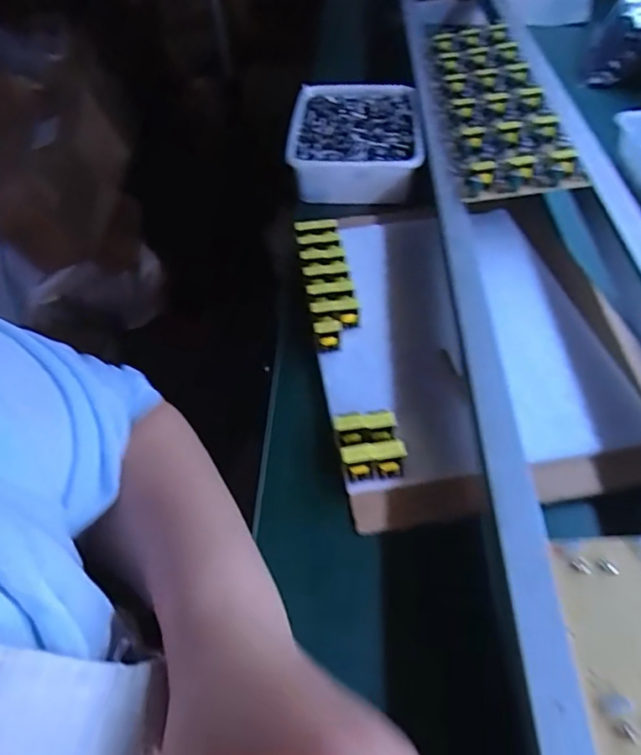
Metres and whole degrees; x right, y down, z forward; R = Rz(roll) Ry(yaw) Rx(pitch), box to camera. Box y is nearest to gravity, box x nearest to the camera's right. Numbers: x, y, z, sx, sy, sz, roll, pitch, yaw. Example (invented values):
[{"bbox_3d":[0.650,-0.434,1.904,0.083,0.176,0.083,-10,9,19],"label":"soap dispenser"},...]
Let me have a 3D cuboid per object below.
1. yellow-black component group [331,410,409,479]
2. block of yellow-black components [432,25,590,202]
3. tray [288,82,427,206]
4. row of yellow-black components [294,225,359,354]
[{"bbox_3d":[0.033,0.047,0.362,0.040,0.024,0.044,-9,49,-5],"label":"yellow-black component group"},{"bbox_3d":[0.192,-0.320,0.610,0.101,0.034,0.401,1,49,3],"label":"block of yellow-black components"},{"bbox_3d":[0.039,-0.274,0.630,0.145,0.059,0.196,2,49,4],"label":"tray"},{"bbox_3d":[0.006,-0.089,0.477,0.040,0.016,0.160,-7,49,-3],"label":"row of yellow-black components"}]

